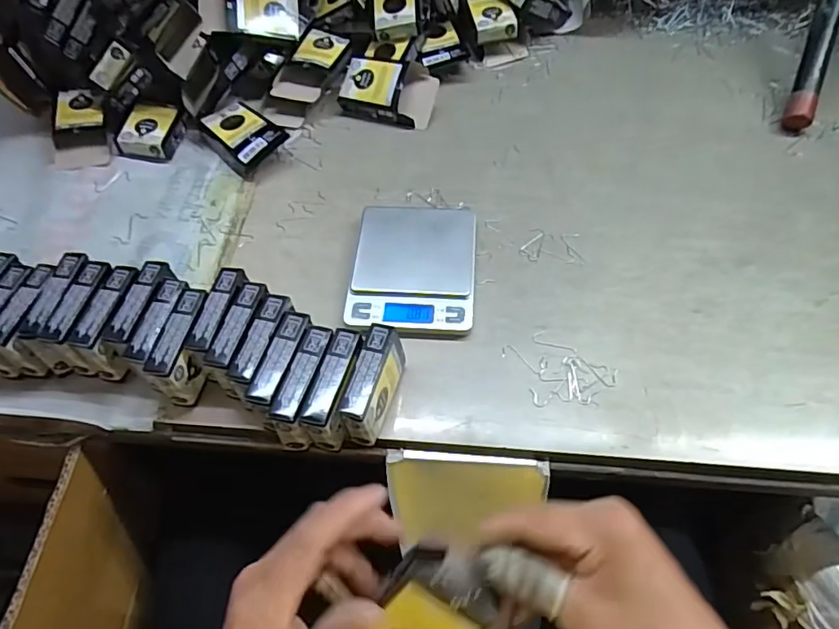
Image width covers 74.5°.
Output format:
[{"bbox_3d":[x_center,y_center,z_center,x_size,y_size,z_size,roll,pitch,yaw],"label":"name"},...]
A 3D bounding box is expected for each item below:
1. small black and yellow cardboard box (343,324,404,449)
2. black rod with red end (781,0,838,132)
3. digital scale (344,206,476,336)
[{"bbox_3d":[-0.031,0.052,0.393,0.023,0.053,0.074,13,59,11],"label":"small black and yellow cardboard box"},{"bbox_3d":[0.405,-0.283,0.555,0.023,0.023,0.207,18,84,13],"label":"black rod with red end"},{"bbox_3d":[-0.005,-0.041,0.473,0.103,0.017,0.126,3,58,4],"label":"digital scale"}]

